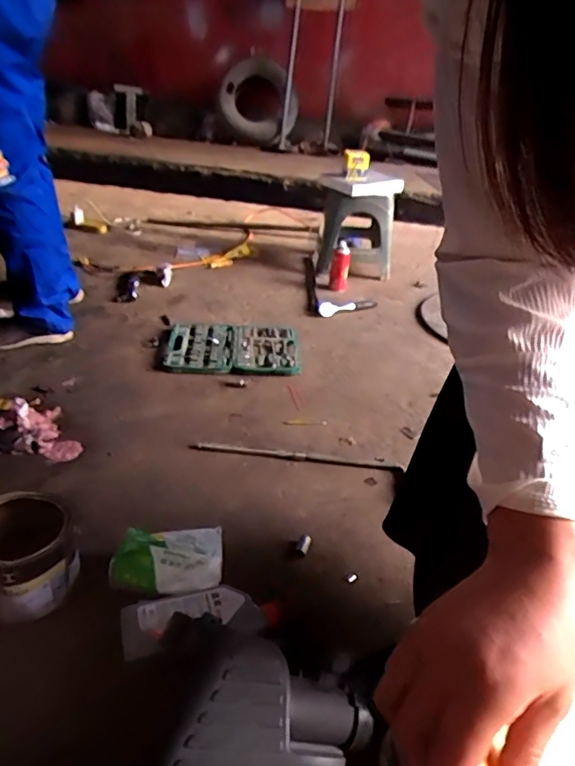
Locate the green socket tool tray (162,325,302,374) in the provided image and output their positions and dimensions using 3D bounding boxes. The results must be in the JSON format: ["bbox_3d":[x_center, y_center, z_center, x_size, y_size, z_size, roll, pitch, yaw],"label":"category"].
[{"bbox_3d":[-0.162,-0.109,1.592,0.394,0.030,0.242,1,33,-7],"label":"green socket tool tray"}]

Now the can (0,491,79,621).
[{"bbox_3d":[-0.434,0.280,0.861,0.151,0.155,0.159,3,36,-2],"label":"can"}]

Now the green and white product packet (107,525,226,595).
[{"bbox_3d":[-0.203,0.303,0.901,0.183,0.057,0.101,4,33,-1],"label":"green and white product packet"}]

